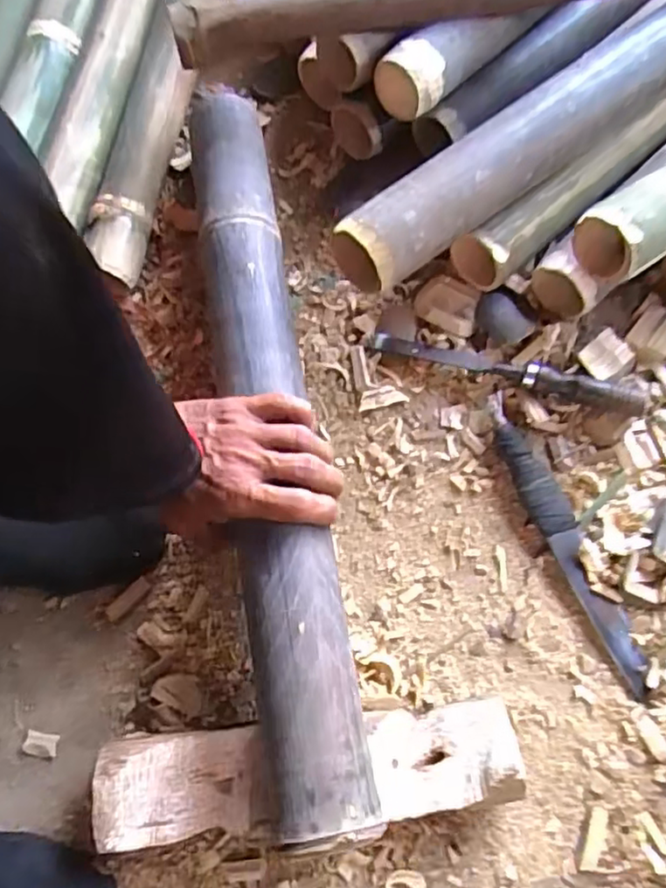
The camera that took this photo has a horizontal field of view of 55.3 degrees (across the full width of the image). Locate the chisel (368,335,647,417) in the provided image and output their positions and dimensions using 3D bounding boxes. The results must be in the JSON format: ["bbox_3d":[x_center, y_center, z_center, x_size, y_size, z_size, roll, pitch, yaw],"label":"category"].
[{"bbox_3d":[0.156,-0.067,0.576,0.248,0.022,0.023,15,73,3],"label":"chisel"}]

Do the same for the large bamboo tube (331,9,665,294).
[{"bbox_3d":[0.189,-0.281,0.554,0.449,0.052,0.070,-37,77,-12],"label":"large bamboo tube"}]

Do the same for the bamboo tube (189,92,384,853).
[{"bbox_3d":[-0.053,-0.016,0.511,0.070,0.083,0.599,-8,69,-4],"label":"bamboo tube"}]

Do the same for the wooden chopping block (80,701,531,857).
[{"bbox_3d":[-0.017,0.245,0.474,0.299,0.056,0.073,-4,73,-3],"label":"wooden chopping block"}]

